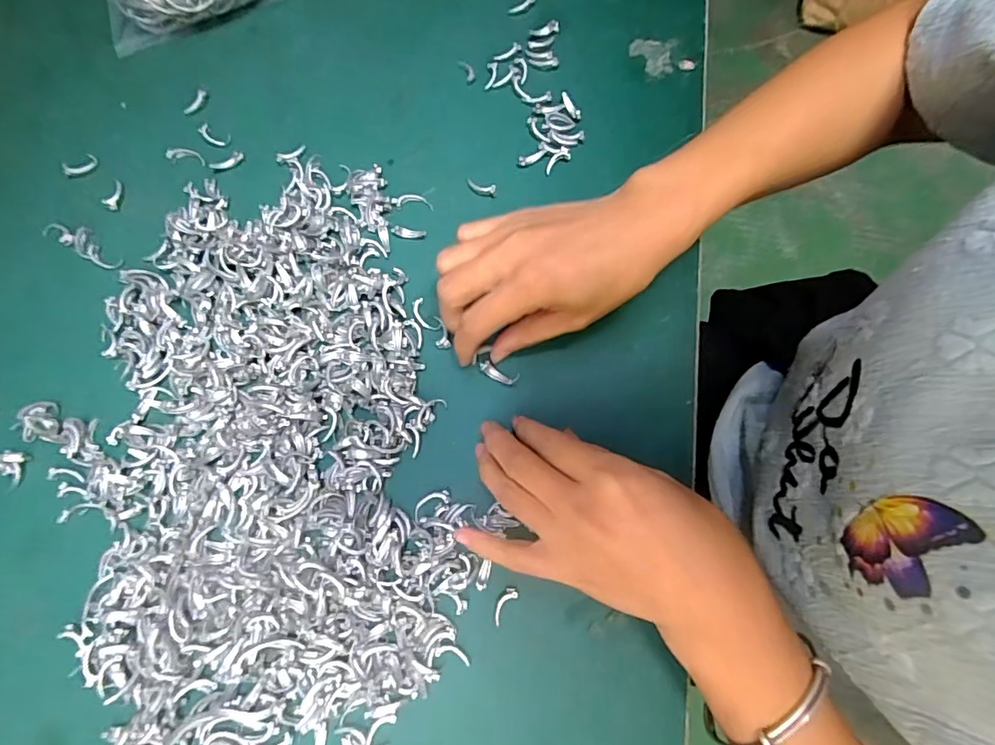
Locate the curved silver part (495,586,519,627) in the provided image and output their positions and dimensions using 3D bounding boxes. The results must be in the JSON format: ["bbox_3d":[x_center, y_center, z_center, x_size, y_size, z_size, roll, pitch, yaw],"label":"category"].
[{"bbox_3d":[0.004,0.121,0.273,0.007,0.004,0.020,31,77,9],"label":"curved silver part"}]

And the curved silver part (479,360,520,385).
[{"bbox_3d":[0.001,0.000,0.306,0.023,0.004,0.008,26,76,8],"label":"curved silver part"}]

